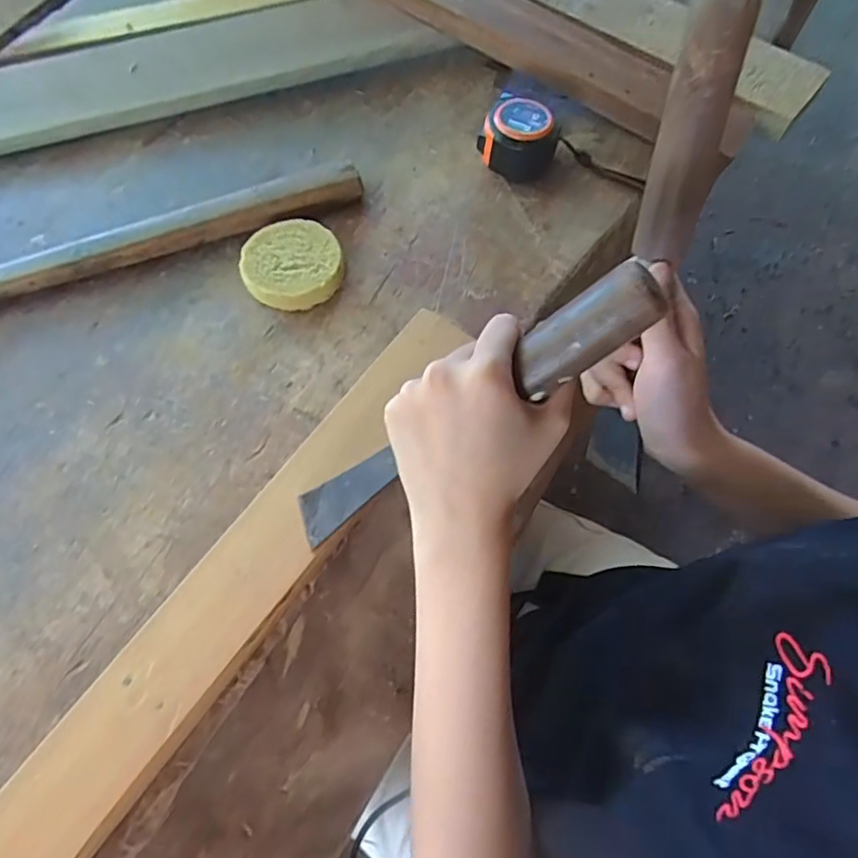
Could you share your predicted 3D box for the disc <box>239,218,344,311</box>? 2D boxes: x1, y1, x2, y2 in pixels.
[{"bbox_3d":[-0.109,-0.129,0.469,0.076,0.028,0.069,-14,67,-7],"label":"disc"}]

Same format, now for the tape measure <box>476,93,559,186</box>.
[{"bbox_3d":[0.078,-0.251,0.505,0.064,0.046,0.058,22,67,8],"label":"tape measure"}]

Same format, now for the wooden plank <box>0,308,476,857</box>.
[{"bbox_3d":[-0.152,0.144,0.336,0.055,0.034,0.580,33,69,12],"label":"wooden plank"}]

